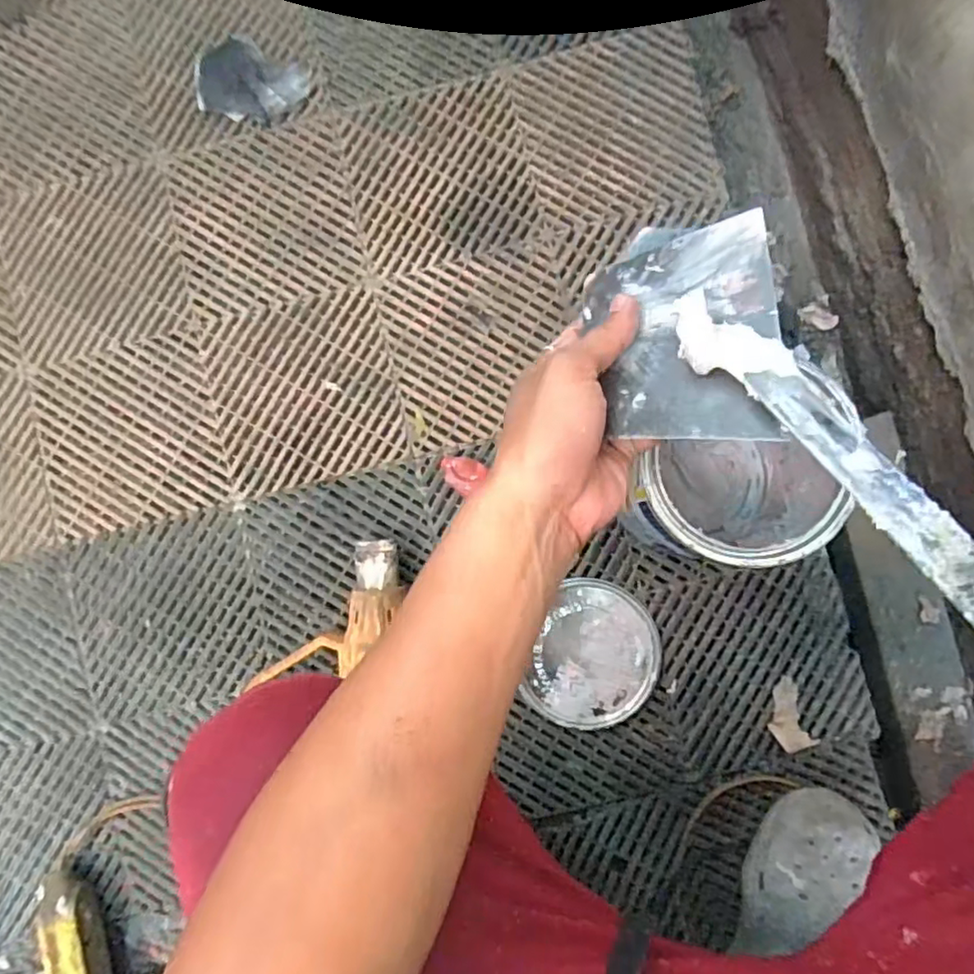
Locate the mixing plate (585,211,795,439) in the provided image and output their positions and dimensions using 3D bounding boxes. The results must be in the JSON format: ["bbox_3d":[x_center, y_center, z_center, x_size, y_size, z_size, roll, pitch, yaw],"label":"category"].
[{"bbox_3d":[0.099,-0.083,0.335,0.096,0.007,0.139,-7,61,24],"label":"mixing plate"}]

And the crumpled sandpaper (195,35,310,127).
[{"bbox_3d":[-0.266,-0.456,0.719,0.121,0.008,0.089,19,88,2],"label":"crumpled sandpaper"}]

